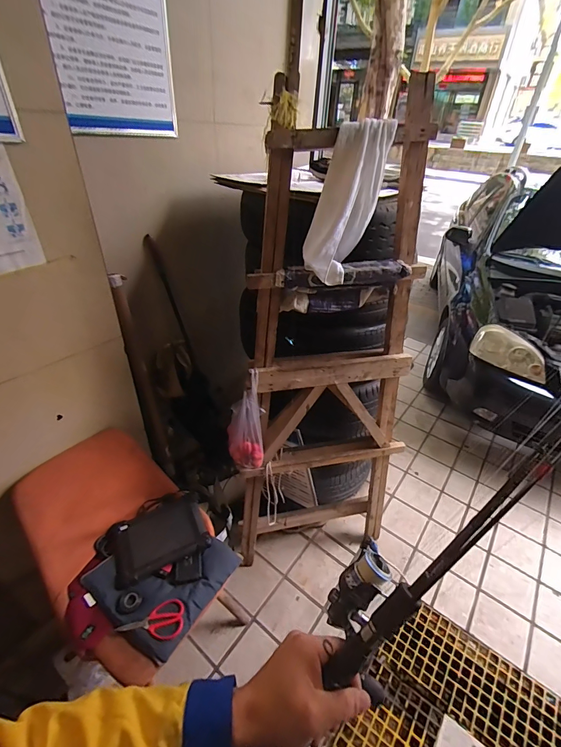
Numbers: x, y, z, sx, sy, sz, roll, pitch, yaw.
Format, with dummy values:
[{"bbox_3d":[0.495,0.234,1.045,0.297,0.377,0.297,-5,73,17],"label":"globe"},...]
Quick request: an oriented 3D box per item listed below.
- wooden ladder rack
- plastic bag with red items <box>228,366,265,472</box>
[{"bbox_3d":[0.176,0.022,1.248,0.605,1.596,0.262,-3,36,-9],"label":"wooden ladder rack"},{"bbox_3d":[-0.124,0.172,1.226,0.124,0.347,0.125,-2,36,-8],"label":"plastic bag with red items"}]

